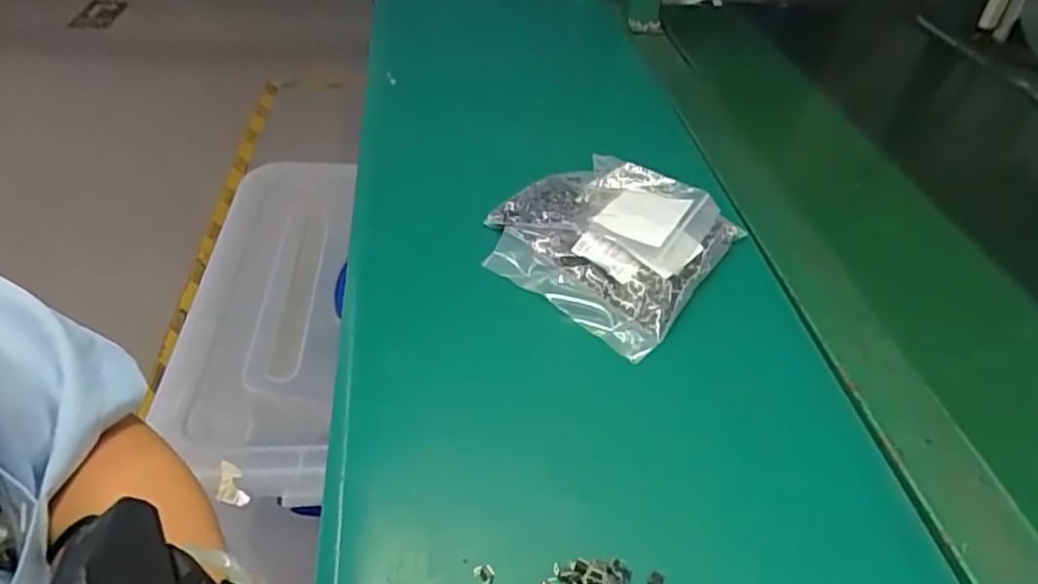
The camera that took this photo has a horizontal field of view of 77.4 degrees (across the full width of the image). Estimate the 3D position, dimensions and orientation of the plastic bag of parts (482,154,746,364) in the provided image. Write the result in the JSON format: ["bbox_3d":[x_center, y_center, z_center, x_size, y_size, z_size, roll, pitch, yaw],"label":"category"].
[{"bbox_3d":[0.061,-0.044,0.458,0.144,0.043,0.145,27,47,21],"label":"plastic bag of parts"}]

